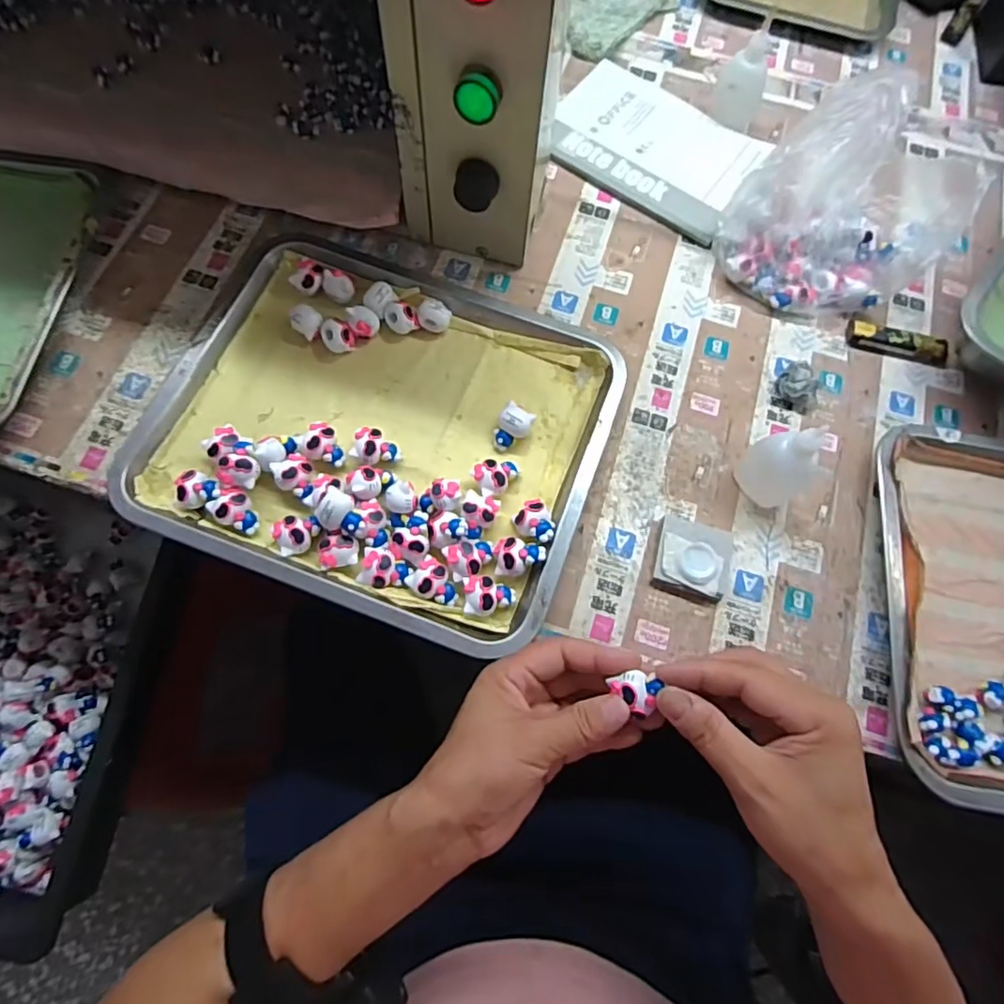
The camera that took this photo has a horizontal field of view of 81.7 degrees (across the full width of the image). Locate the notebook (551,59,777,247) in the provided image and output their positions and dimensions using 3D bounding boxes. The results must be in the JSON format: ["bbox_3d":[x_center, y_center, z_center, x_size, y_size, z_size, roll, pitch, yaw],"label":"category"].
[{"bbox_3d":[0.143,-0.335,0.543,0.190,0.017,0.142,32,71,8],"label":"notebook"}]

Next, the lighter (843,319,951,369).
[{"bbox_3d":[0.332,-0.133,0.485,0.081,0.013,0.023,16,71,3],"label":"lighter"}]

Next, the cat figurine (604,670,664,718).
[{"bbox_3d":[0.071,0.103,0.309,0.023,0.014,0.023,-8,74,-4],"label":"cat figurine"}]

